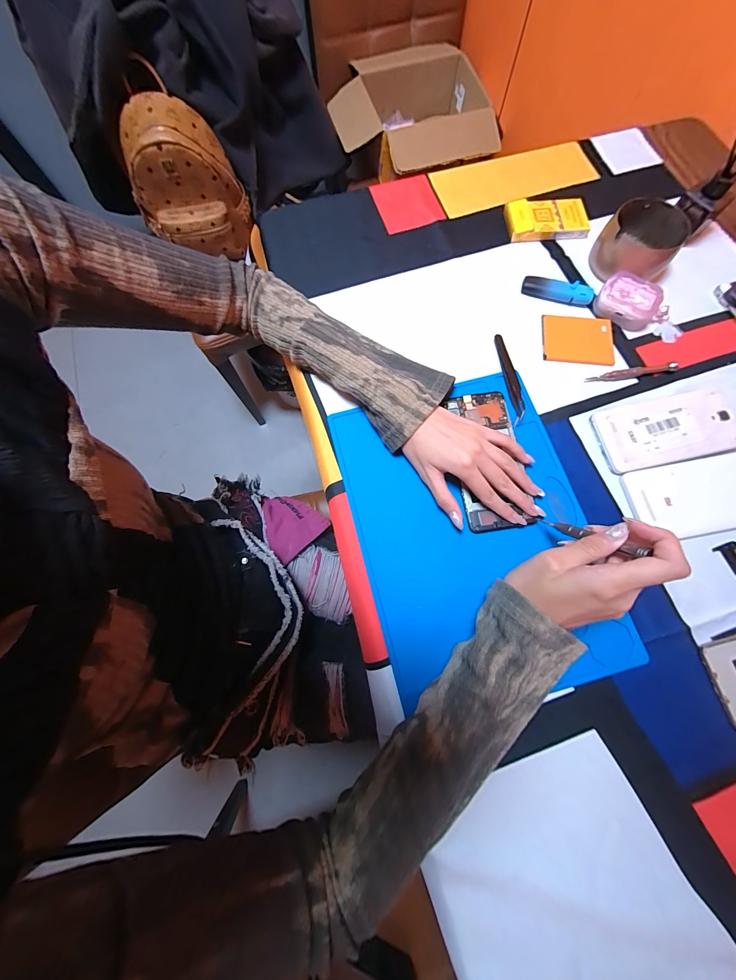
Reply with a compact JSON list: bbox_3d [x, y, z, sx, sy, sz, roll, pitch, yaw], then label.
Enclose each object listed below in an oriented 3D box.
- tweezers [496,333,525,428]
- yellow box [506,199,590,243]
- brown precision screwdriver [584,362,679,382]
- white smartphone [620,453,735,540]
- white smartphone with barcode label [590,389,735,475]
[{"bbox_3d":[0.165,-0.131,0.368,0.014,0.009,0.116,-4,75,0],"label":"tweezers"},{"bbox_3d":[0.237,-0.363,0.427,0.105,0.016,0.060,-4,75,0],"label":"yellow box"},{"bbox_3d":[0.304,-0.134,0.367,0.105,0.009,0.010,-7,75,-1],"label":"brown precision screwdriver"},{"bbox_3d":[0.347,0.007,0.328,0.145,0.010,0.074,-10,75,-2],"label":"white smartphone"},{"bbox_3d":[0.320,-0.064,0.343,0.138,0.017,0.072,-12,75,-2],"label":"white smartphone with barcode label"}]

